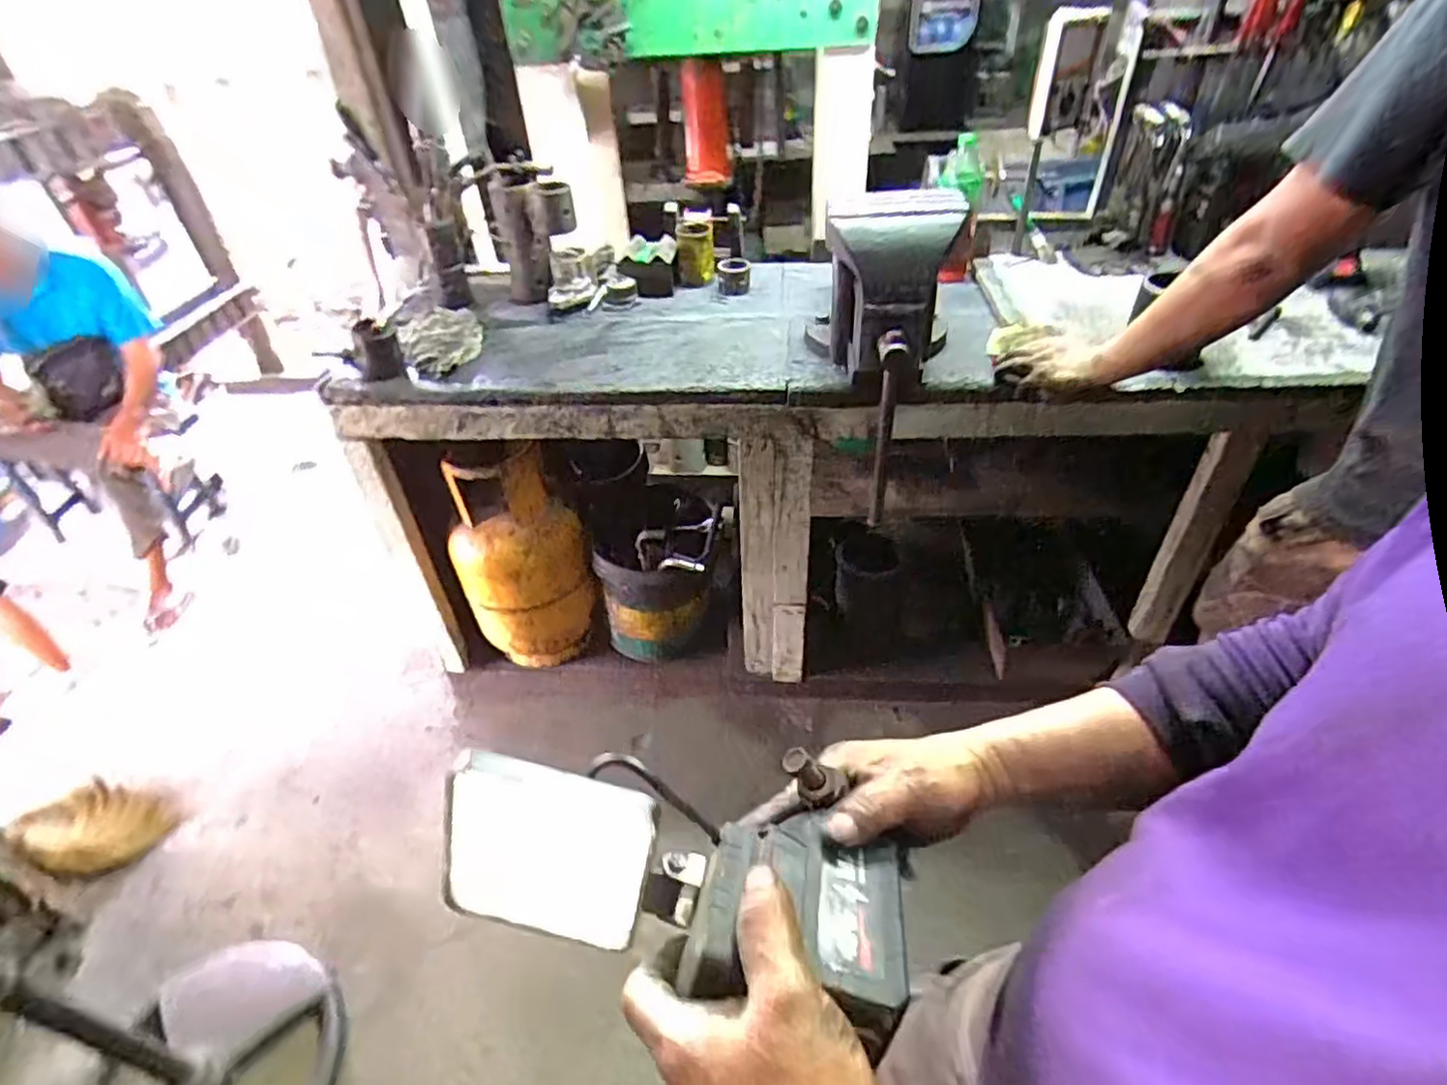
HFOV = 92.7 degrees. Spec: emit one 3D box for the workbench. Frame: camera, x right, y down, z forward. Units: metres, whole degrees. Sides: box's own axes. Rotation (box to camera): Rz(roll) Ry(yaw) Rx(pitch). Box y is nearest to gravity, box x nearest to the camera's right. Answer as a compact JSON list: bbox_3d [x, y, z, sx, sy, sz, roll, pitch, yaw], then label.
[{"bbox_3d":[0.182,-0.129,1.530,1.693,0.786,0.505,1,41,6],"label":"workbench"}]

